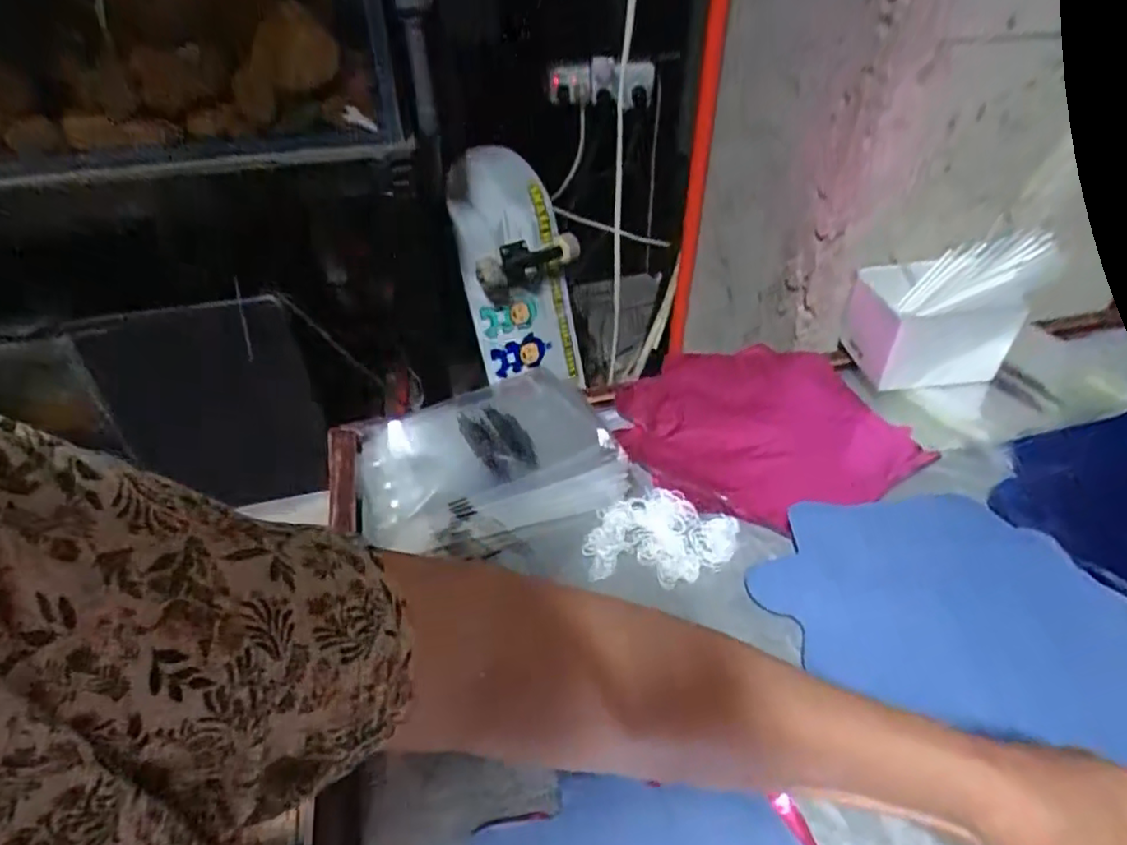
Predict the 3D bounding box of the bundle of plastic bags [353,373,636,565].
[{"bbox_3d":[-0.063,0.031,0.535,0.203,0.022,0.173,-15,42,-17],"label":"bundle of plastic bags"}]

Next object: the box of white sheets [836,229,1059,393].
[{"bbox_3d":[0.367,-0.107,0.620,0.161,0.127,0.094,-6,41,-6],"label":"box of white sheets"}]

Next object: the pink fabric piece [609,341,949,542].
[{"bbox_3d":[0.176,0.006,0.594,0.248,0.046,0.212,-12,42,-13],"label":"pink fabric piece"}]

